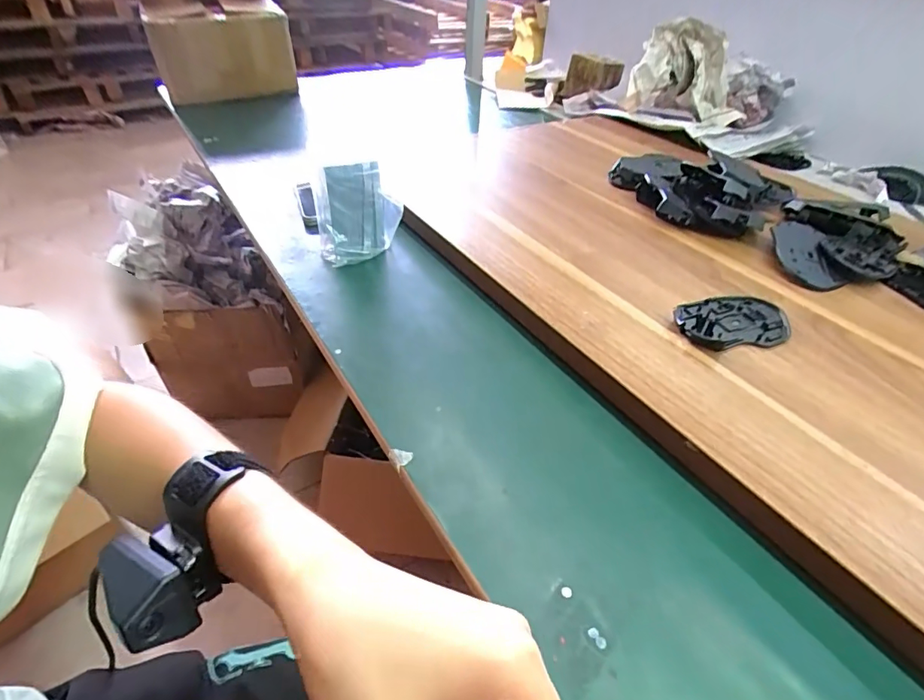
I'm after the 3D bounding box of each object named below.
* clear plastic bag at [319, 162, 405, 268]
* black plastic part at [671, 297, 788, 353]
[{"bbox_3d":[-0.120,-0.166,0.574,0.097,0.105,0.074,-6,41,-13],"label":"clear plastic bag"},{"bbox_3d":[0.255,-0.028,0.467,0.112,0.013,0.071,-4,41,-10],"label":"black plastic part"}]

